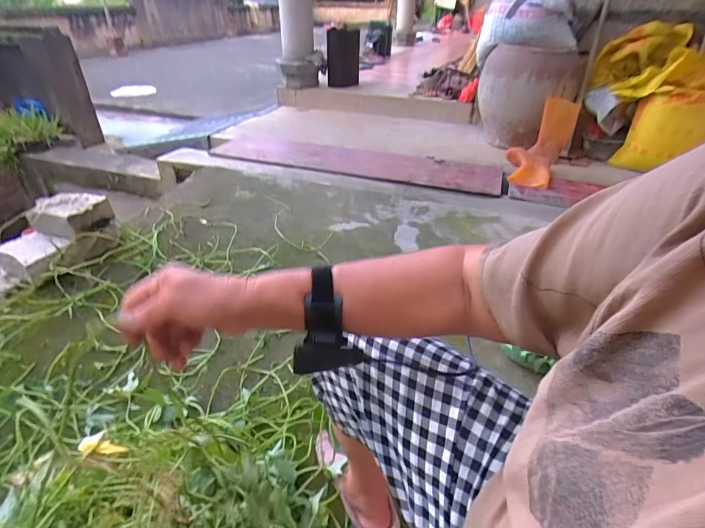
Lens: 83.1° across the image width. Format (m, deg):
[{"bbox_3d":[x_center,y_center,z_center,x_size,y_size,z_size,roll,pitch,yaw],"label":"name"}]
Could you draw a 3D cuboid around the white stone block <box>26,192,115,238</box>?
[{"bbox_3d":[-1.146,-0.203,1.619,0.265,0.116,0.196,17,38,22],"label":"white stone block"}]

